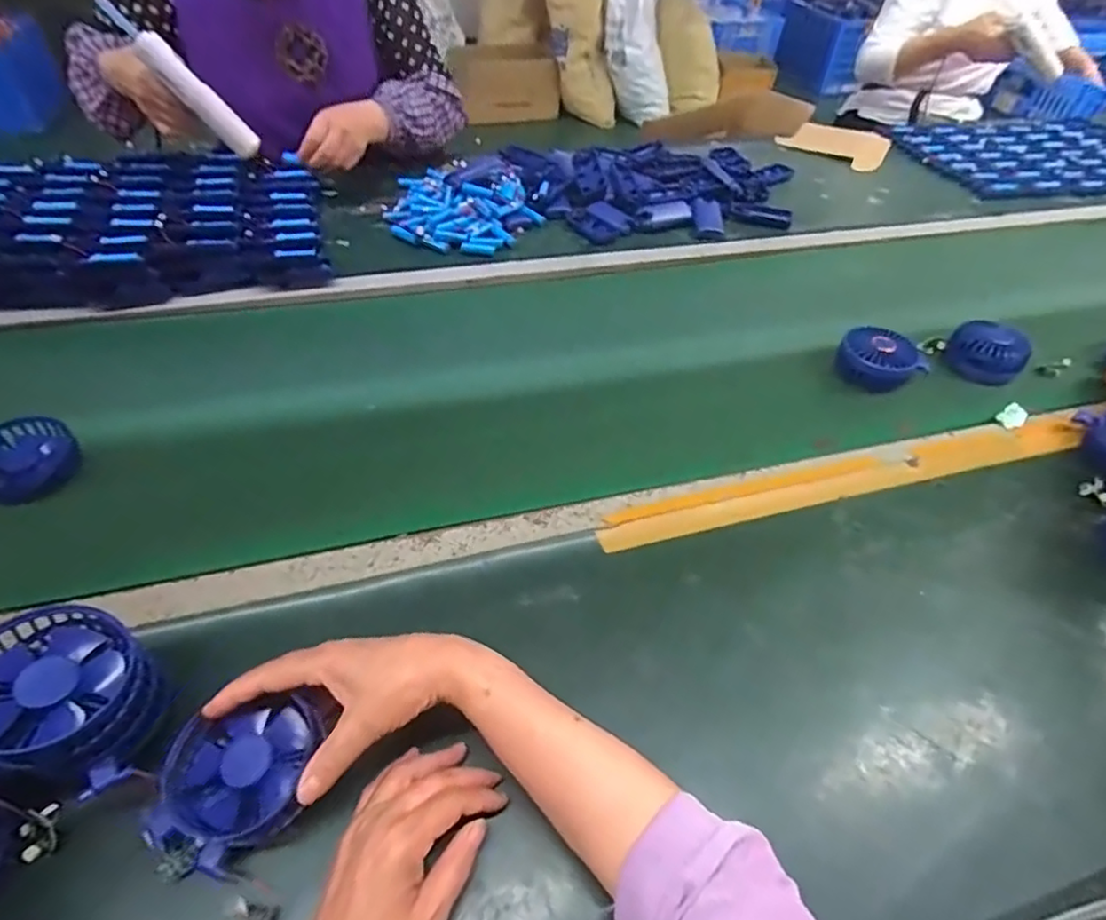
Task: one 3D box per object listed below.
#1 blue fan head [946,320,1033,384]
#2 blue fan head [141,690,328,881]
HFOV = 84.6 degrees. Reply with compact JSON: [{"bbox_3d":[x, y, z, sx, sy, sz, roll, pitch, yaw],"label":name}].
[{"bbox_3d":[0.540,-0.133,0.760,0.085,0.053,0.068,32,54,23],"label":"blue fan head"},{"bbox_3d":[-0.199,0.208,0.395,0.087,0.043,0.104,11,51,9],"label":"blue fan head"}]

